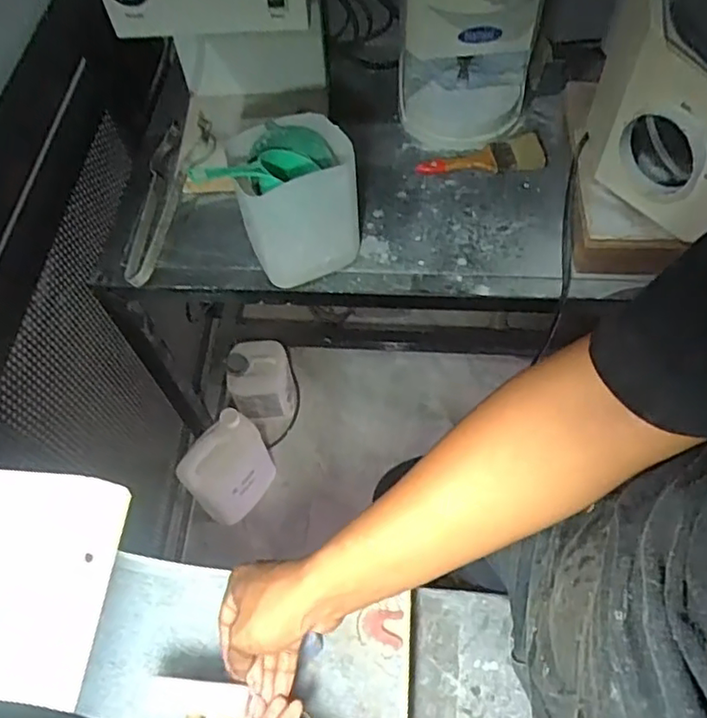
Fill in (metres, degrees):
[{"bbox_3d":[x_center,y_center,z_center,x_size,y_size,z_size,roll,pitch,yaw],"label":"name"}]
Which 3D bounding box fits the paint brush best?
[{"bbox_3d":[0.204,-0.324,0.971,0.200,0.025,0.063,-3,59,1],"label":"paint brush"}]

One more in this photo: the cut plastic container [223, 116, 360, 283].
[{"bbox_3d":[-0.076,-0.212,0.825,0.150,0.171,0.142,-23,61,-10],"label":"cut plastic container"}]

